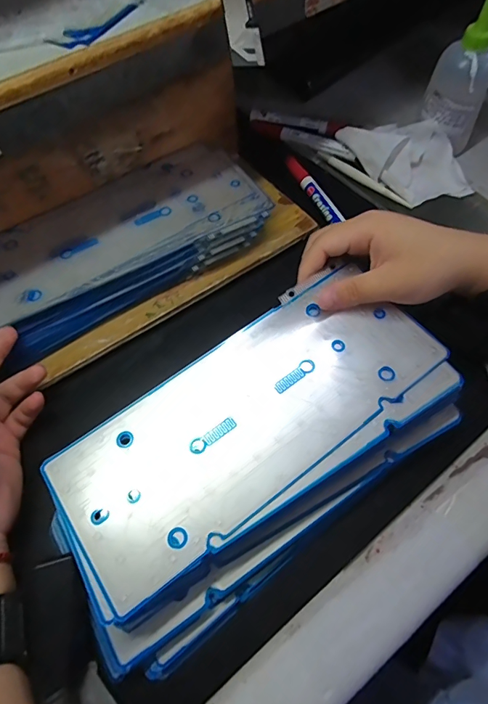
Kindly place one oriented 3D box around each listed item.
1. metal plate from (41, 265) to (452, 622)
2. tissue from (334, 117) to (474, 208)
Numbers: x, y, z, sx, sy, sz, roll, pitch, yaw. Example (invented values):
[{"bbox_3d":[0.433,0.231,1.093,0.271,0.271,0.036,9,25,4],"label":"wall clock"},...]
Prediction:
[{"bbox_3d":[0.008,0.040,0.287,0.275,0.008,0.108,-34,68,-15],"label":"metal plate"},{"bbox_3d":[0.183,-0.219,0.458,0.080,0.044,0.143,-38,66,-15],"label":"tissue"}]

